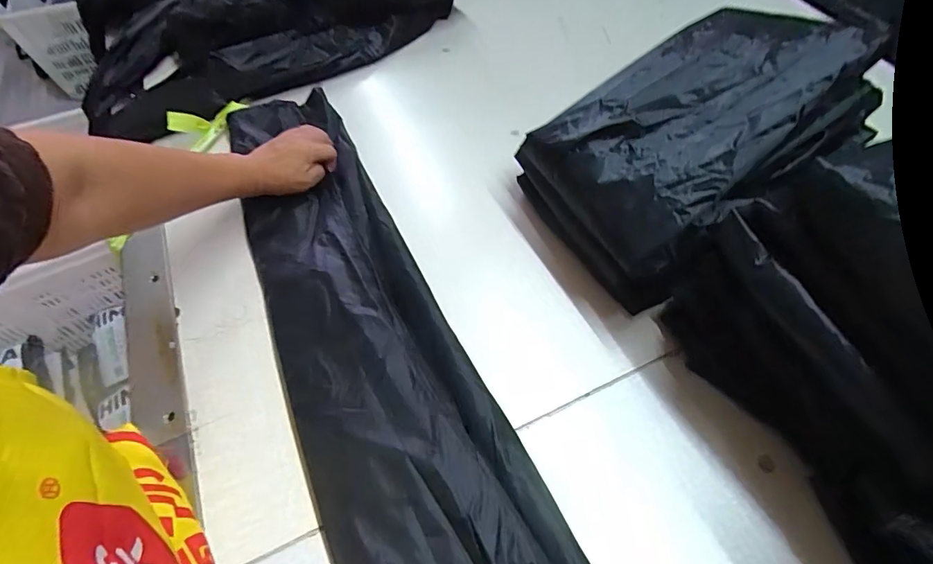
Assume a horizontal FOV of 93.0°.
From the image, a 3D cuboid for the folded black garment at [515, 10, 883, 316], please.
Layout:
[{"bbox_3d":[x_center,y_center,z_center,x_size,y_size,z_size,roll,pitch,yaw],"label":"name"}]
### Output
[{"bbox_3d":[0.220,-0.146,0.459,0.297,0.100,0.218,-37,60,8],"label":"folded black garment"}]

